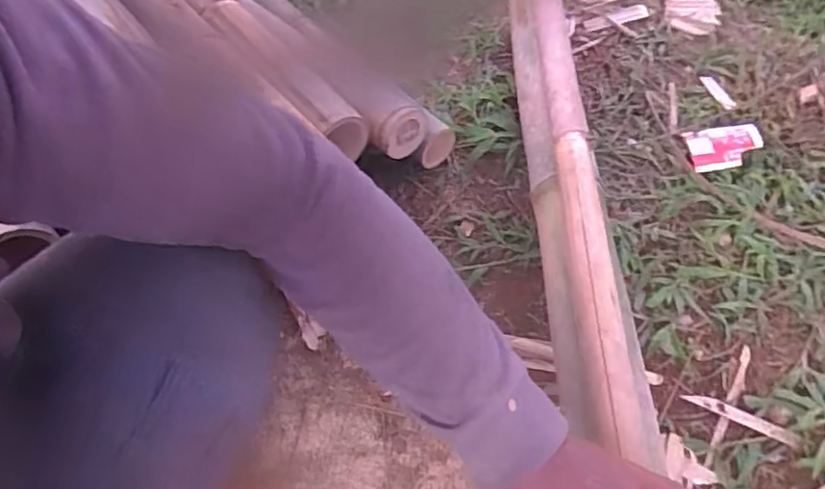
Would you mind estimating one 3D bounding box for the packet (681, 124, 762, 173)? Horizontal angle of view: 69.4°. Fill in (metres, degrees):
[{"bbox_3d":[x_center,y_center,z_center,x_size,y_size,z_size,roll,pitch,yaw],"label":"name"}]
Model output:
[{"bbox_3d":[0.423,-0.132,0.804,0.104,0.015,0.078,-6,57,-1],"label":"packet"}]

